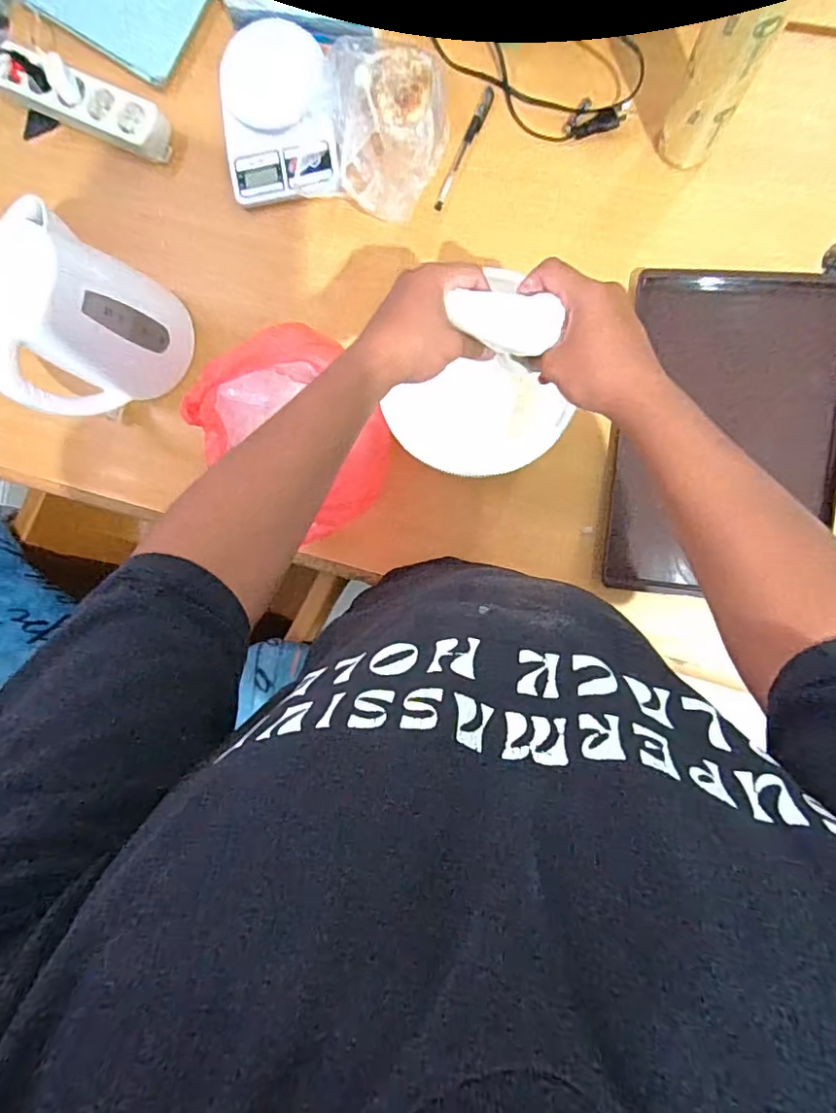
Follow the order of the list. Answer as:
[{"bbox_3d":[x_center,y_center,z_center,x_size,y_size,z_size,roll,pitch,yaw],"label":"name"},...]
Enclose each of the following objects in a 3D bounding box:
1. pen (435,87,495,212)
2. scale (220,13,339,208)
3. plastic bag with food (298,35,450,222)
[{"bbox_3d":[0.055,-0.493,0.678,0.015,0.009,0.151,25,96,7],"label":"pen"},{"bbox_3d":[-0.174,-0.552,0.690,0.142,0.035,0.204,-3,92,9],"label":"scale"},{"bbox_3d":[-0.051,-0.506,0.655,0.157,0.057,0.204,16,94,8],"label":"plastic bag with food"}]

